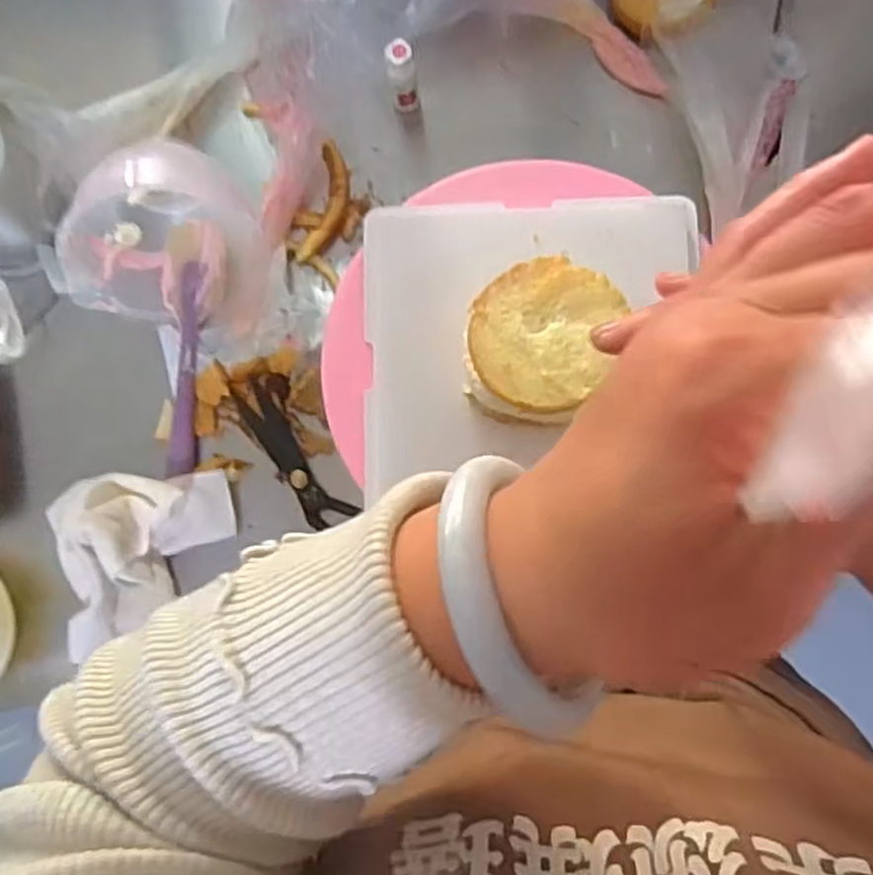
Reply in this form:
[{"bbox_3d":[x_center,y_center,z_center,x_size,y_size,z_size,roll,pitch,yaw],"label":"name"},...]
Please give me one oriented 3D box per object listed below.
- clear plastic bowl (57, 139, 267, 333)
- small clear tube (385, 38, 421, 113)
[{"bbox_3d":[-0.218,-0.169,0.634,0.143,0.113,0.130,6,82,4],"label":"clear plastic bowl"},{"bbox_3d":[-0.029,-0.311,0.678,0.024,0.075,0.028,-9,81,2],"label":"small clear tube"}]

